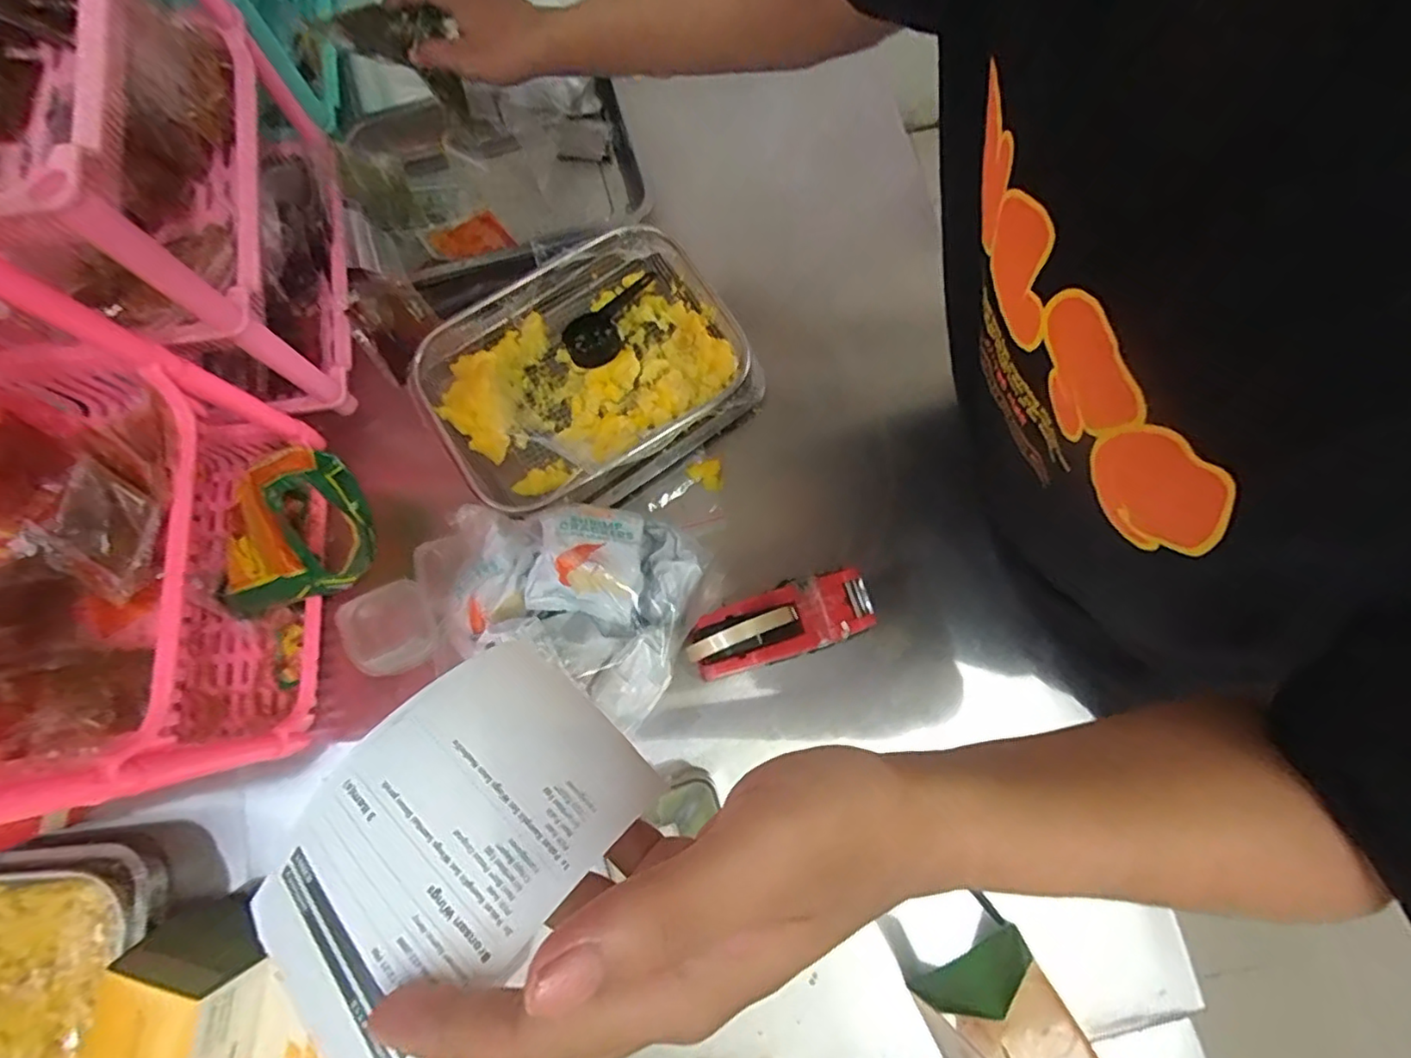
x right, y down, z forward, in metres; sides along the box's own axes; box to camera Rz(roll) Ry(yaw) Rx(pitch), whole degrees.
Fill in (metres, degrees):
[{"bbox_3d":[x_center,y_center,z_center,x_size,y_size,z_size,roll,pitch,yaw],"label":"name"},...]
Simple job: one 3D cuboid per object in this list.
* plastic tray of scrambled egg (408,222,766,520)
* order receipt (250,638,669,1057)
[{"bbox_3d":[-0.118,-0.153,0.621,0.297,0.058,0.230,-34,80,-6],"label":"plastic tray of scrambled egg"},{"bbox_3d":[-0.078,0.093,0.191,0.076,0.029,0.107,43,82,9],"label":"order receipt"}]

